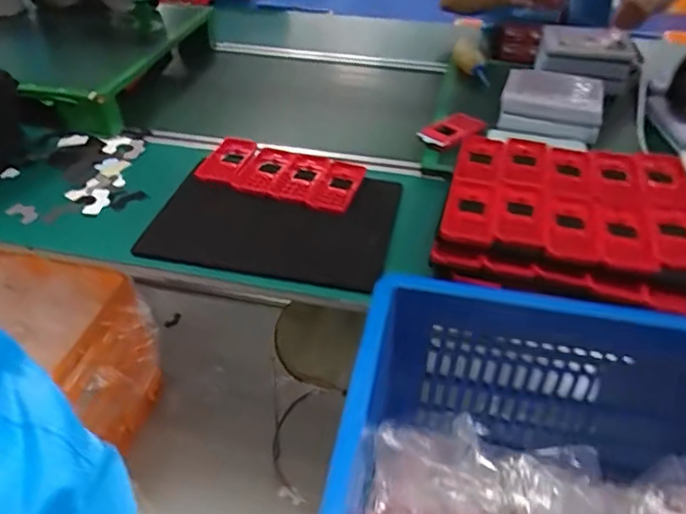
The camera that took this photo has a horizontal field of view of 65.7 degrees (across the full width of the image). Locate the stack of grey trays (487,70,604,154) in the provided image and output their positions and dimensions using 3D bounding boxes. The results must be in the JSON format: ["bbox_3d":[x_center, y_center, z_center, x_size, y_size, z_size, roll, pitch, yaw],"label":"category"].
[{"bbox_3d":[0.379,-0.287,0.985,0.178,0.099,0.165,11,42,13],"label":"stack of grey trays"}]

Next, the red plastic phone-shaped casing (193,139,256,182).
[{"bbox_3d":[-0.204,-0.170,0.912,0.072,0.035,0.102,16,43,18],"label":"red plastic phone-shaped casing"}]

